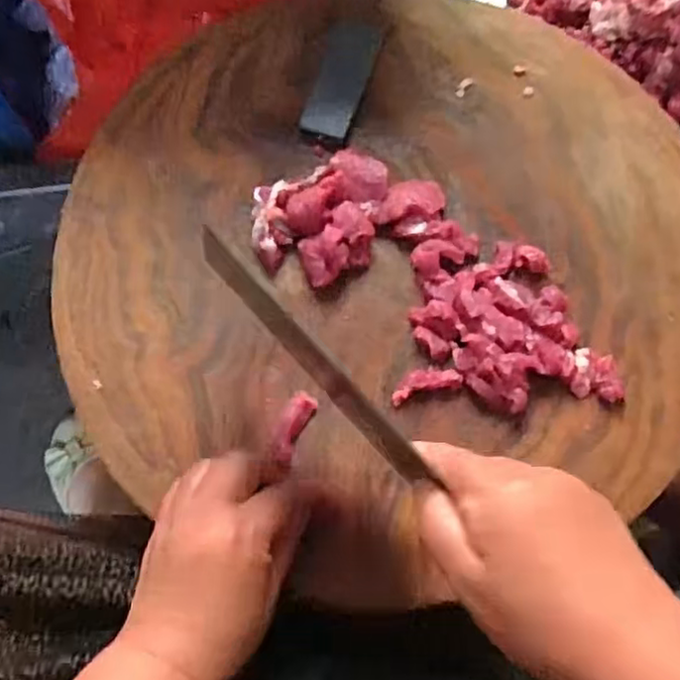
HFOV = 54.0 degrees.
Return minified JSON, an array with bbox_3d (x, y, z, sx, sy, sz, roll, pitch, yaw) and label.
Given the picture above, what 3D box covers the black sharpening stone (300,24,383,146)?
[{"bbox_3d":[0.001,-0.197,0.510,0.039,0.006,0.103,16,73,5],"label":"black sharpening stone"}]

